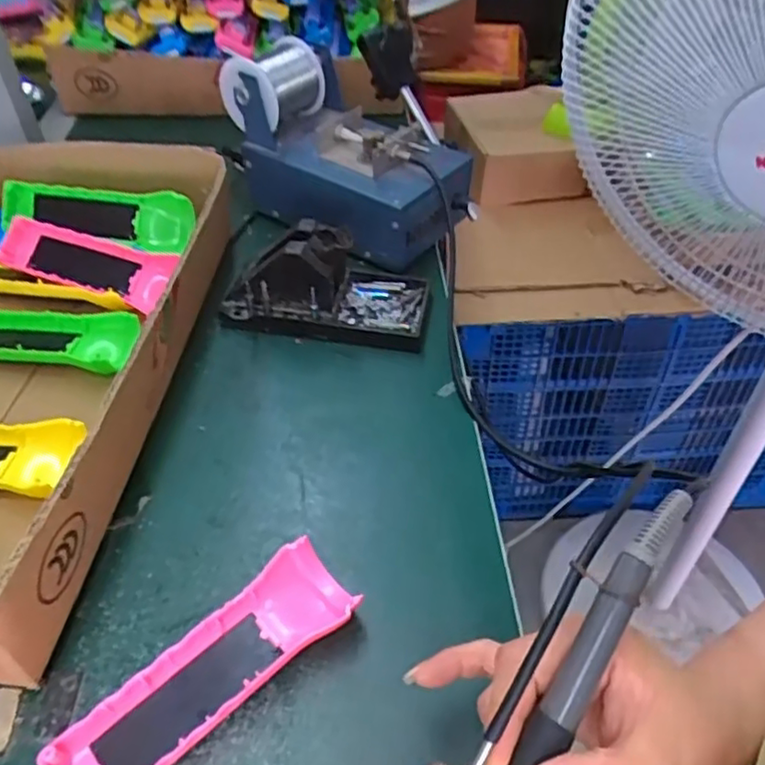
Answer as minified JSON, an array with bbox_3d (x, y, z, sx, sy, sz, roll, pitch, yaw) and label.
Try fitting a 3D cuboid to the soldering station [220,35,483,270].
[{"bbox_3d":[-0.022,-0.210,0.586,0.206,0.121,0.128,30,51,25],"label":"soldering station"}]

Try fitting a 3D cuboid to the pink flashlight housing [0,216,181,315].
[{"bbox_3d":[-0.234,-0.096,0.520,0.146,0.021,0.044,17,84,8],"label":"pink flashlight housing"}]

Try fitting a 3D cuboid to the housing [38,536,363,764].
[{"bbox_3d":[-0.082,0.144,0.321,0.153,0.028,0.049,-34,56,-31],"label":"housing"}]

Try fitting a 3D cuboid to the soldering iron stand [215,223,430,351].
[{"bbox_3d":[-0.042,-0.082,0.511,0.152,0.073,0.074,7,45,5],"label":"soldering iron stand"}]

